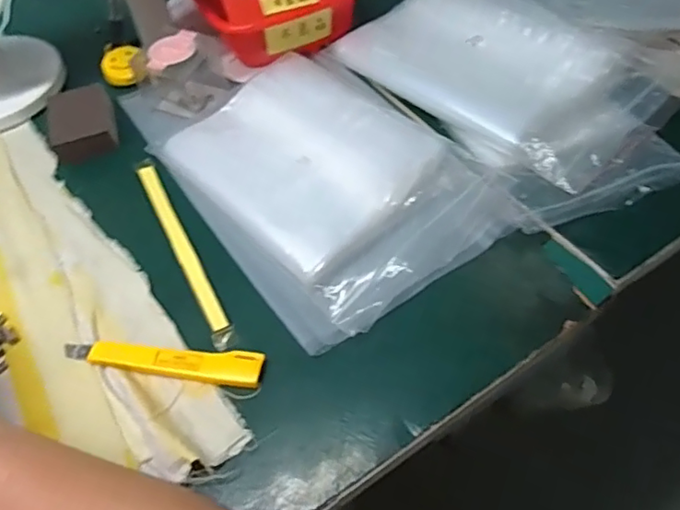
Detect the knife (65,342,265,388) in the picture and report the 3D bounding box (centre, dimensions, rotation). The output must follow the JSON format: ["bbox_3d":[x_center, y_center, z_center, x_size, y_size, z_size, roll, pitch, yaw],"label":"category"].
[{"bbox_3d":[-0.114,0.070,0.373,0.130,0.012,0.023,3,53,5],"label":"knife"}]

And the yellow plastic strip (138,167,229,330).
[{"bbox_3d":[-0.121,-0.012,0.437,0.012,0.004,0.176,-25,55,-15],"label":"yellow plastic strip"}]

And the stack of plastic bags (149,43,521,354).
[{"bbox_3d":[-0.015,-0.064,0.451,0.185,0.036,0.249,-32,57,-20],"label":"stack of plastic bags"}]

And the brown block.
[{"bbox_3d":[-0.225,-0.115,0.507,0.054,0.024,0.072,-16,53,-10],"label":"brown block"}]

